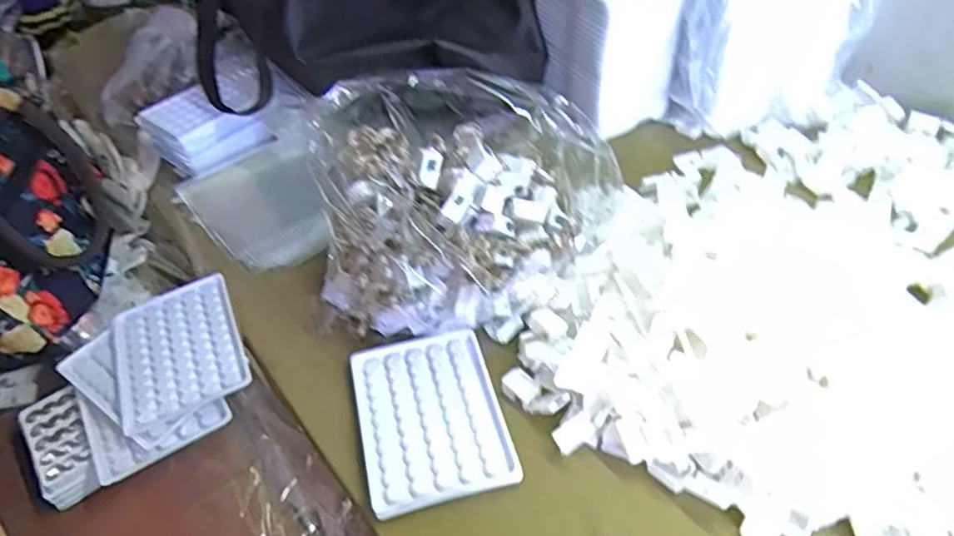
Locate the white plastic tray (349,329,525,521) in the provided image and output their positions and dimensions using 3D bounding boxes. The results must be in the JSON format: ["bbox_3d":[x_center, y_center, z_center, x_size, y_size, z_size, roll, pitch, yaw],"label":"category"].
[{"bbox_3d":[-0.032,0.098,0.444,0.095,0.008,0.130,-14,45,-7],"label":"white plastic tray"}]

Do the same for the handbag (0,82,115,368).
[{"bbox_3d":[-0.380,-0.048,0.545,0.072,0.148,0.241,-12,44,-4],"label":"handbag"}]

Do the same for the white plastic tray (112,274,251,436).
[{"bbox_3d":[-0.237,0.062,0.513,0.092,0.011,0.124,-22,46,-14],"label":"white plastic tray"}]

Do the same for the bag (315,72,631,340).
[{"bbox_3d":[-0.007,-0.053,0.496,0.214,0.138,0.170,2,45,10],"label":"bag"}]

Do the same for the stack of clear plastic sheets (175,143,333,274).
[{"bbox_3d":[-0.202,-0.064,0.621,0.118,0.017,0.166,-33,50,-24],"label":"stack of clear plastic sheets"}]

